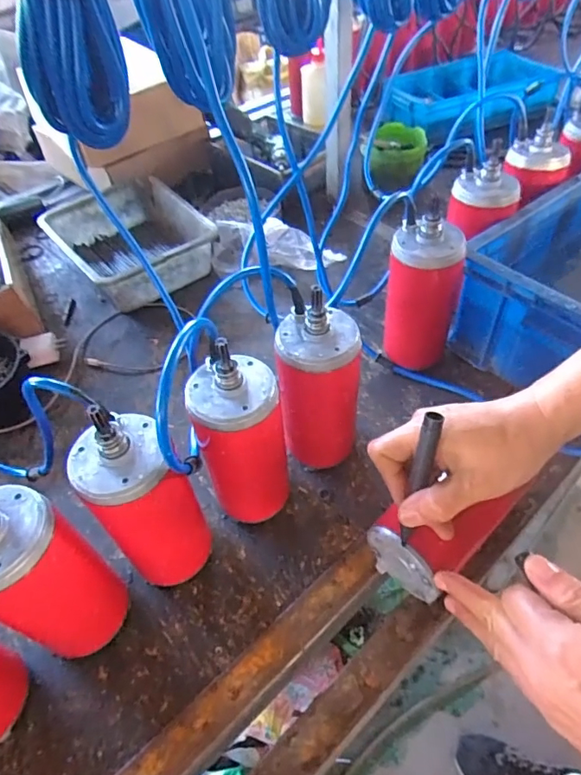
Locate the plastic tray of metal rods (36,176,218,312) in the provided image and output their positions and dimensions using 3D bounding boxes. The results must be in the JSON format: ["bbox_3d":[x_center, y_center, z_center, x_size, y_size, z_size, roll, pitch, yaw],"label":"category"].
[{"bbox_3d":[-0.259,-0.237,0.794,0.207,0.077,0.248,-33,54,-22],"label":"plastic tray of metal rods"}]

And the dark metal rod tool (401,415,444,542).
[{"bbox_3d":[0.095,0.072,0.363,0.015,0.121,0.016,11,33,12],"label":"dark metal rod tool"}]

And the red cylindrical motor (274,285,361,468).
[{"bbox_3d":[0.029,-0.005,0.471,0.080,0.173,0.078,-5,49,2],"label":"red cylindrical motor"}]

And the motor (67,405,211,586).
[{"bbox_3d":[-0.119,0.097,0.405,0.073,0.213,0.070,-3,49,3],"label":"motor"}]

